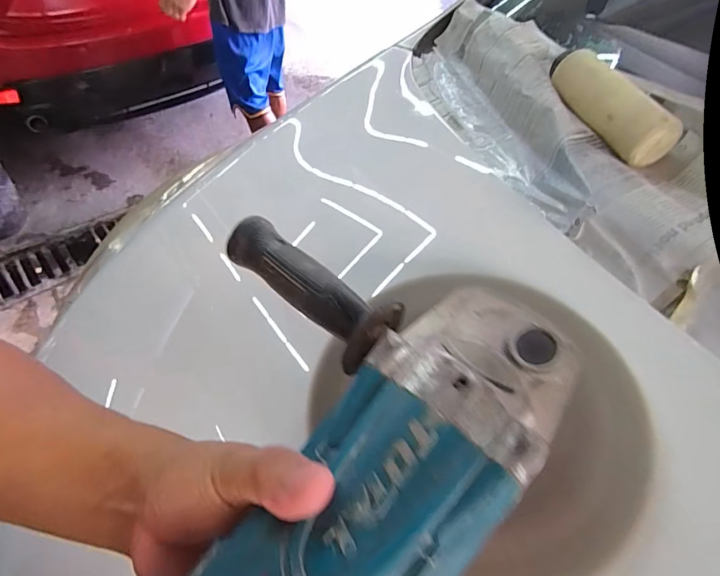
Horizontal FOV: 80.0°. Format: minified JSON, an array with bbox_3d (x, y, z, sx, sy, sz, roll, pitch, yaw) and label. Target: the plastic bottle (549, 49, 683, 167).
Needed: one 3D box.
[{"bbox_3d":[0.262,-0.203,0.462,0.051,0.053,0.164,-12,51,-15],"label":"plastic bottle"}]

